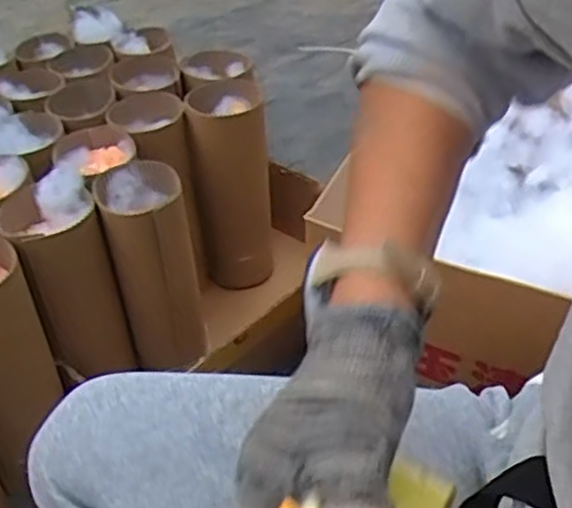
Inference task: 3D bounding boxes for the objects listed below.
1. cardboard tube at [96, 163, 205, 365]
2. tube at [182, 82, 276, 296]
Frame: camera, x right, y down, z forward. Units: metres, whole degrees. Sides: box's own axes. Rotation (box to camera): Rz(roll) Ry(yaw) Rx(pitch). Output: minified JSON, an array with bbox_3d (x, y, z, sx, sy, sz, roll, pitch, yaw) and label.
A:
[{"bbox_3d":[-0.146,0.027,0.798,0.085,0.245,0.088,-11,40,-9],"label":"cardboard tube"},{"bbox_3d":[-0.068,-0.086,0.939,0.093,0.271,0.087,-1,39,3],"label":"tube"}]

